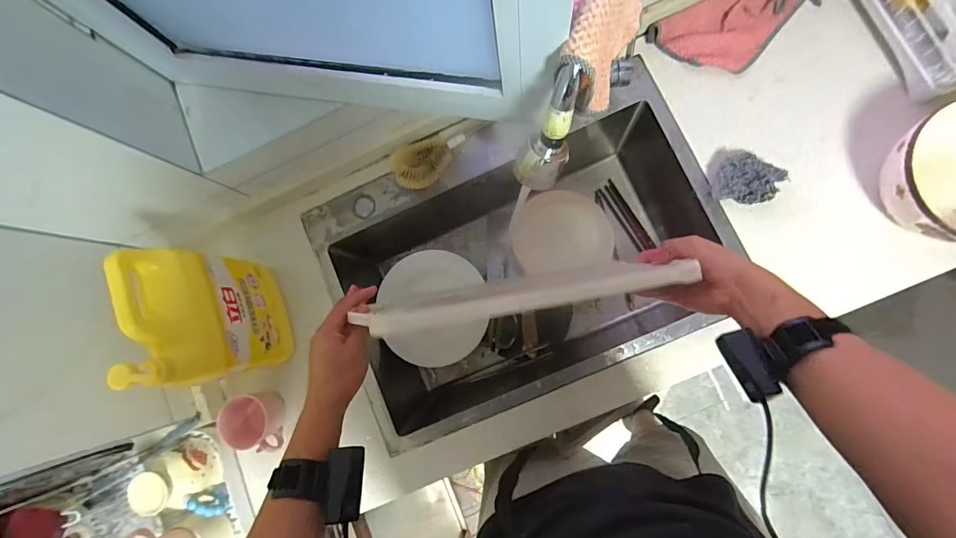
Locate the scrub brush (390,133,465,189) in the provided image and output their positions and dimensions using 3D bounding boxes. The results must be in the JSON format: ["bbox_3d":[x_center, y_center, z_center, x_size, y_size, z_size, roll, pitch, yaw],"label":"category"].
[{"bbox_3d":[-0.083,-0.190,0.706,0.127,0.057,0.065,-35,81,2],"label":"scrub brush"}]

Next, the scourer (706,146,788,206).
[{"bbox_3d":[0.410,-0.149,0.642,0.088,0.055,0.089,-1,84,7],"label":"scourer"}]

